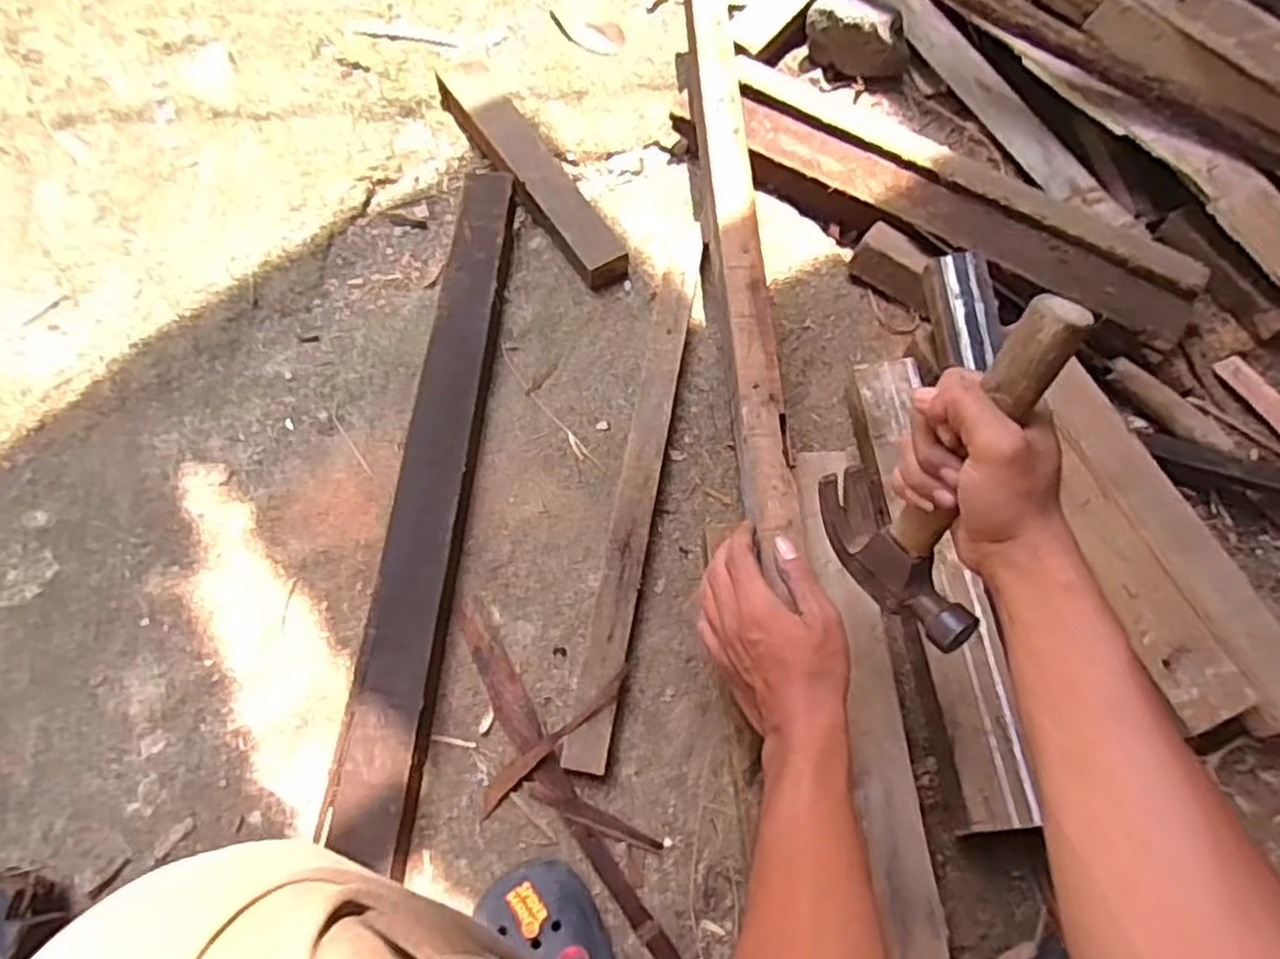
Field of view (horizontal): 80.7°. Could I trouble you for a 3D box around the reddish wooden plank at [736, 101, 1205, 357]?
[{"bbox_3d":[0.316,-0.262,0.787,0.488,0.047,0.082,29,68,11],"label":"reddish wooden plank"}]

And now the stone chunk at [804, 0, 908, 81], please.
[{"bbox_3d":[0.258,-0.524,0.889,0.125,0.076,0.066,11,66,4],"label":"stone chunk"}]

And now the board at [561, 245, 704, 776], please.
[{"bbox_3d":[0.001,0.003,0.666,0.034,0.030,0.482,9,66,3],"label":"board"}]

